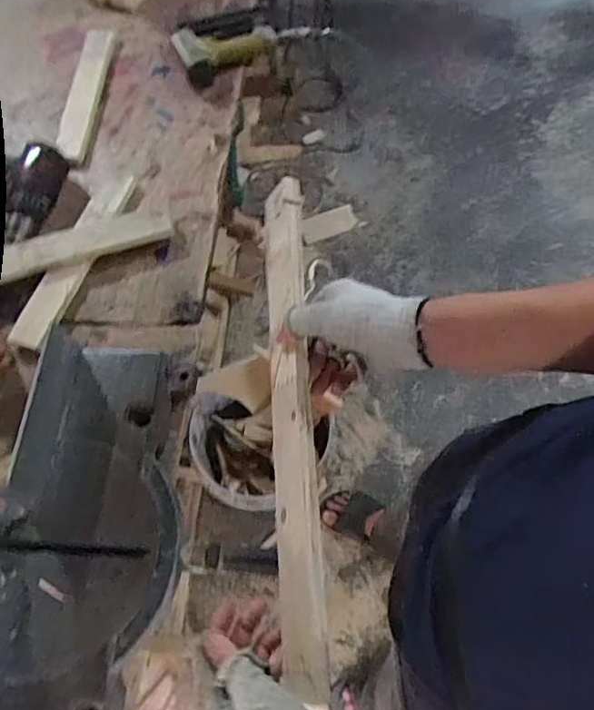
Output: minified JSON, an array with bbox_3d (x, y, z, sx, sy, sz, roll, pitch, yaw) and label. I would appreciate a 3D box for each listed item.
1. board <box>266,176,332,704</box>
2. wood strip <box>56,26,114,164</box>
[{"bbox_3d":[-0.004,0.037,0.492,0.035,0.035,0.456,-3,67,0],"label":"board"},{"bbox_3d":[-0.348,-0.441,0.913,0.050,0.011,0.311,1,64,2],"label":"wood strip"}]

